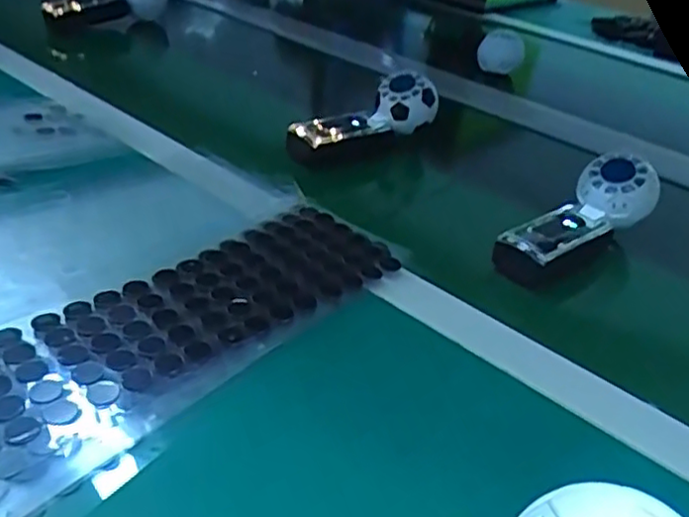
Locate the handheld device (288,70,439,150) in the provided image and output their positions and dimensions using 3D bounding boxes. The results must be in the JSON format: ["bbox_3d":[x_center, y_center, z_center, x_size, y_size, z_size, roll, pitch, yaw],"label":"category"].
[{"bbox_3d":[0.020,-0.144,0.642,0.152,0.051,0.040,-21,42,-31],"label":"handheld device"}]

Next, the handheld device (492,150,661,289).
[{"bbox_3d":[0.184,-0.034,0.520,0.150,0.056,0.051,-22,44,-36],"label":"handheld device"}]

